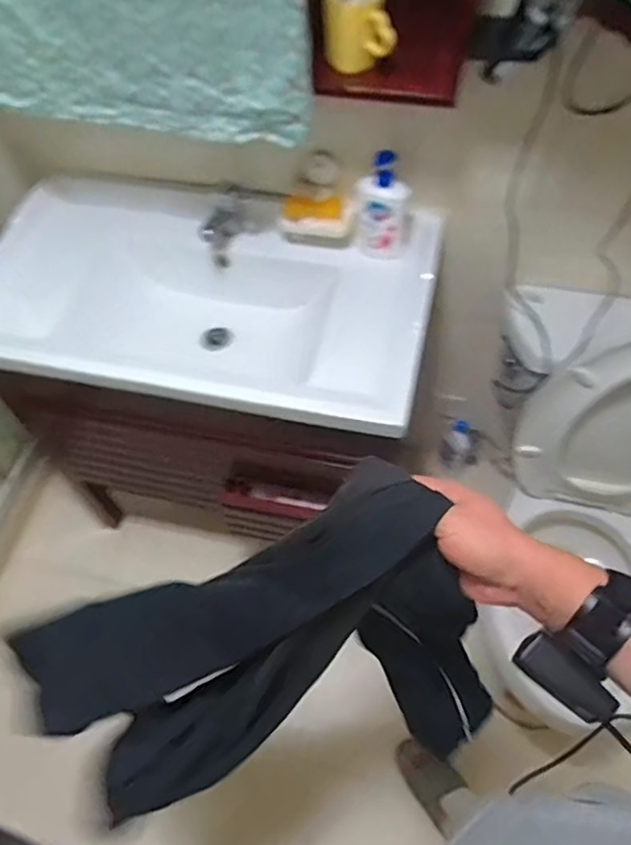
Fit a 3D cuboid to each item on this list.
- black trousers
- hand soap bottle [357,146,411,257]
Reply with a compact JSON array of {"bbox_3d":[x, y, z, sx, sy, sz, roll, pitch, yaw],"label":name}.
[{"bbox_3d":[-0.067,0.244,0.599,0.504,0.364,0.186,-9,57,-4],"label":"black trousers"},{"bbox_3d":[0.121,-0.389,1.054,0.087,0.151,0.060,-3,56,0],"label":"hand soap bottle"}]

